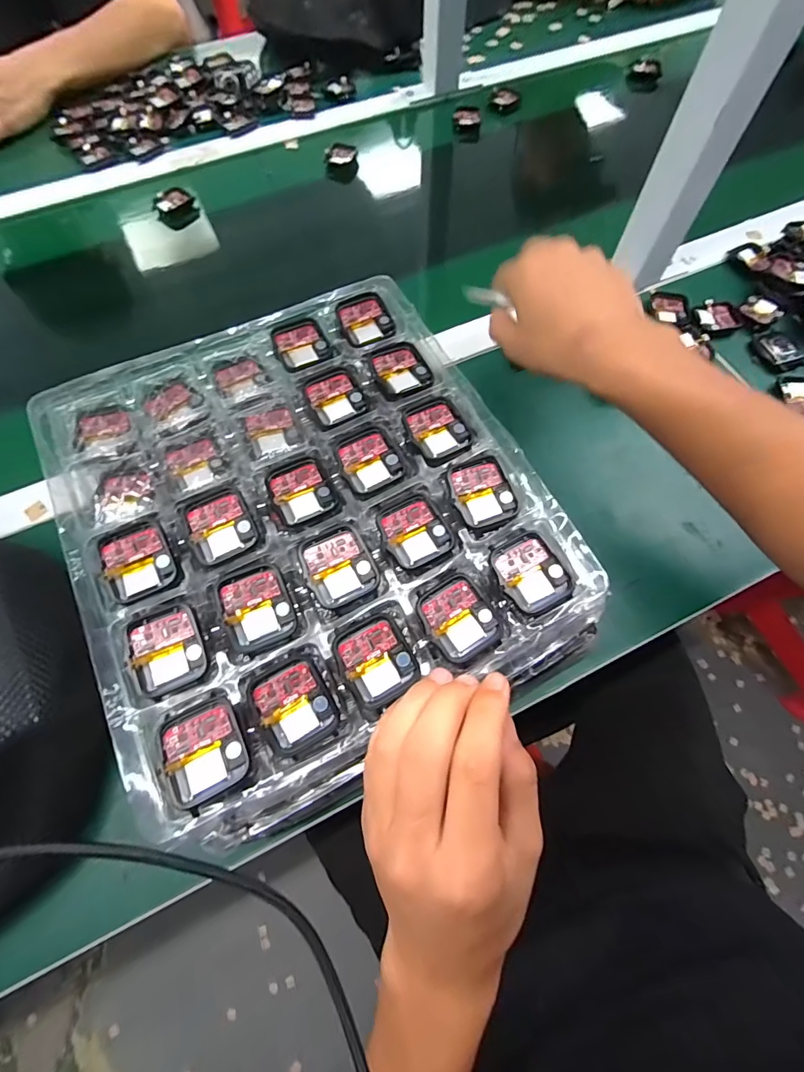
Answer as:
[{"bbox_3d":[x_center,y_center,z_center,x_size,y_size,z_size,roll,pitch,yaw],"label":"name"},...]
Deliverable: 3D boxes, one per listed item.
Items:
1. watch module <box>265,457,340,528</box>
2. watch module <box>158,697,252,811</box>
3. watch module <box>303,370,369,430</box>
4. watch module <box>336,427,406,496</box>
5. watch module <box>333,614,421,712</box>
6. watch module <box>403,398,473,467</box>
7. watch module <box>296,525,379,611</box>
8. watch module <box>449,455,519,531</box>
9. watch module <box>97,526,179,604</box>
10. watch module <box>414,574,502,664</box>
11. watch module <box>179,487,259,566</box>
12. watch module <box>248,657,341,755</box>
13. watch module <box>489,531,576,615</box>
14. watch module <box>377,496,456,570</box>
[{"bbox_3d":[-0.062,-0.029,0.270,0.036,0.004,0.041,-23,68,-9],"label":"watch module"},{"bbox_3d":[-0.096,0.104,0.214,0.036,0.009,0.042,-26,69,-10],"label":"watch module"},{"bbox_3d":[-0.046,-0.094,0.300,0.035,0.009,0.040,-27,69,-10],"label":"watch module"},{"bbox_3d":[-0.021,-0.048,0.278,0.036,0.005,0.039,-22,68,-8],"label":"watch module"},{"bbox_3d":[-0.014,0.067,0.235,0.036,0.010,0.043,-26,78,-14],"label":"watch module"},{"bbox_3d":[0.023,-0.070,0.286,0.037,0.005,0.046,-25,69,-9],"label":"watch module"},{"bbox_3d":[-0.036,0.017,0.248,0.037,0.010,0.041,-27,69,-10],"label":"watch module"},{"bbox_3d":[0.049,-0.027,0.266,0.035,0.007,0.040,-17,68,-6],"label":"watch module"},{"bbox_3d":[-0.150,0.014,0.249,0.035,0.009,0.041,-27,69,-10],"label":"watch module"},{"bbox_3d":[0.032,0.046,0.245,0.036,0.011,0.042,-28,69,-11],"label":"watch module"},{"bbox_3d":[-0.108,-0.007,0.259,0.037,0.006,0.041,-26,69,-10],"label":"watch module"},{"bbox_3d":[-0.055,0.087,0.227,0.038,0.010,0.046,-29,84,-10],"label":"watch module"},{"bbox_3d":[0.074,0.020,0.250,0.038,0.005,0.042,-21,68,-8],"label":"watch module"},{"bbox_3d":[0.008,-0.002,0.262,0.036,0.006,0.040,-29,69,-11],"label":"watch module"}]

